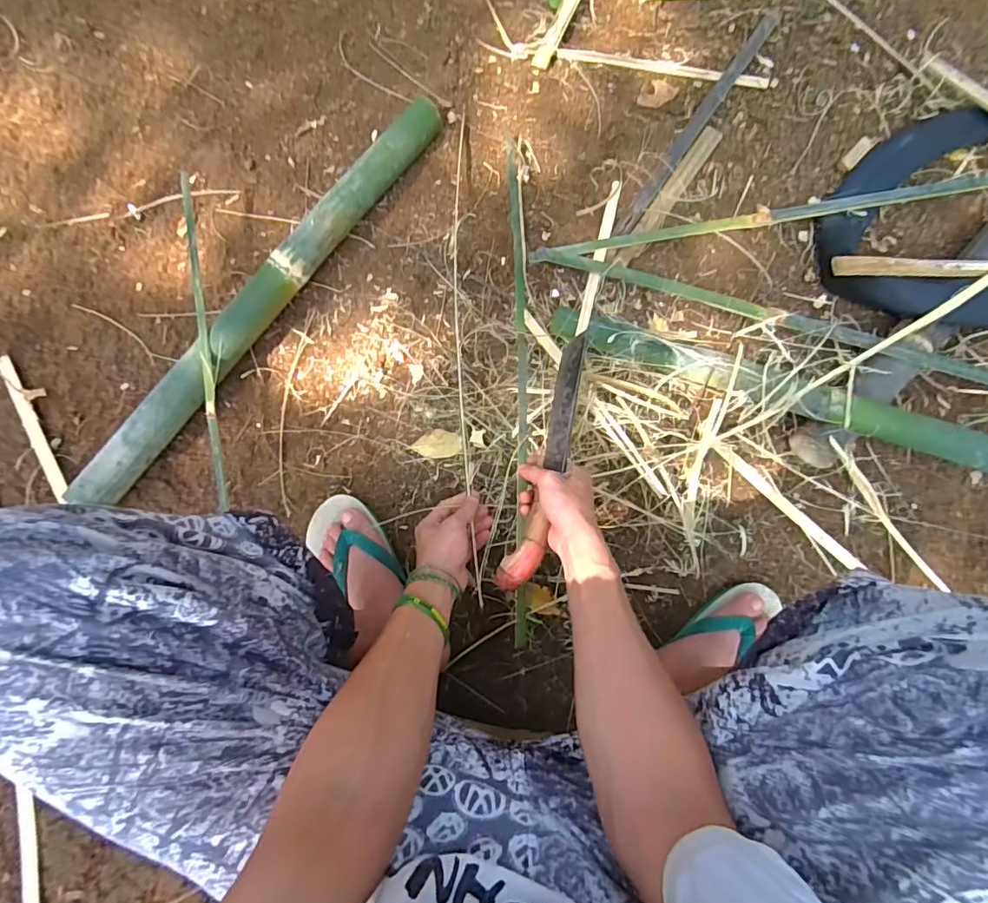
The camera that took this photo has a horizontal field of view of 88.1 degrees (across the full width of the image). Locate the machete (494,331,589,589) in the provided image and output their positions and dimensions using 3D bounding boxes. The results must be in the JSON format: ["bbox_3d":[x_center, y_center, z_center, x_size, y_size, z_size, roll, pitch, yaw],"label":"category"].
[{"bbox_3d":[0.072,0.004,0.629,0.045,0.050,0.341,17,64,2],"label":"machete"}]

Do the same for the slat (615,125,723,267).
[{"bbox_3d":[0.264,-0.384,0.779,0.031,0.012,0.253,34,90,3],"label":"slat"}]

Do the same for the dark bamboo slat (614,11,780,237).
[{"bbox_3d":[0.307,-0.496,0.775,0.024,0.007,0.399,35,91,15],"label":"dark bamboo slat"}]

